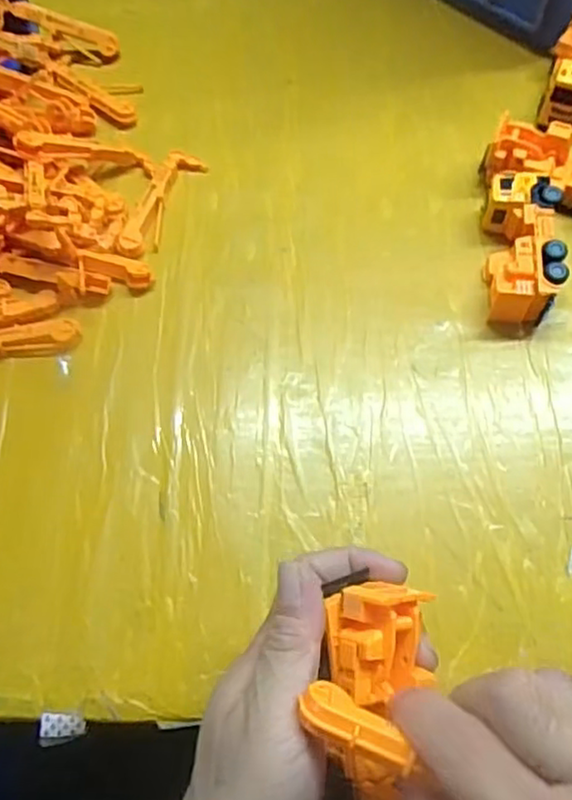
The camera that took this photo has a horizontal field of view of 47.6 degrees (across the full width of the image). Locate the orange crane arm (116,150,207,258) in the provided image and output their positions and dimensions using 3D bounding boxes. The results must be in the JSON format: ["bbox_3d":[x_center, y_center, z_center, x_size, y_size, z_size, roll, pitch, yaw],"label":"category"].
[{"bbox_3d":[-0.092,-0.143,0.477,0.026,0.013,0.100,20,67,11],"label":"orange crane arm"}]

